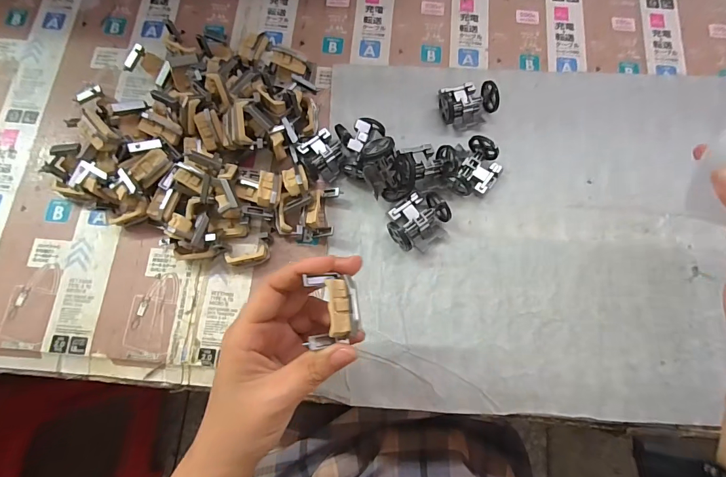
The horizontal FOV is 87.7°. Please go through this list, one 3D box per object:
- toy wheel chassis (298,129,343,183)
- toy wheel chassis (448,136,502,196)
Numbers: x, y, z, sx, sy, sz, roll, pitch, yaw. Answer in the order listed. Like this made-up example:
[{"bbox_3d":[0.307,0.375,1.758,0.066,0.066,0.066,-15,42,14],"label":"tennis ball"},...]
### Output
[{"bbox_3d":[-0.034,-0.071,0.329,0.037,0.014,0.039,-38,80,-9],"label":"toy wheel chassis"},{"bbox_3d":[0.100,-0.059,0.326,0.035,0.020,0.051,29,78,6],"label":"toy wheel chassis"}]

